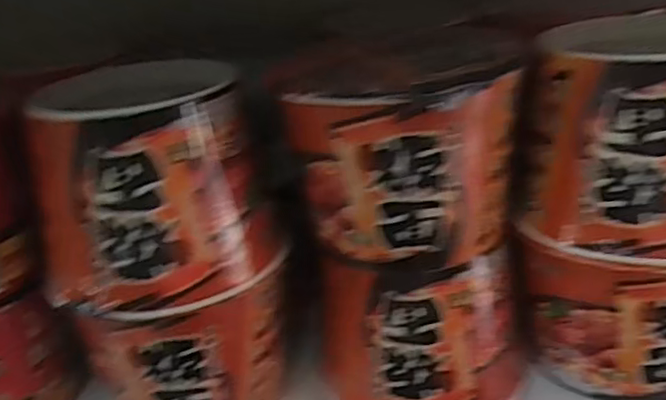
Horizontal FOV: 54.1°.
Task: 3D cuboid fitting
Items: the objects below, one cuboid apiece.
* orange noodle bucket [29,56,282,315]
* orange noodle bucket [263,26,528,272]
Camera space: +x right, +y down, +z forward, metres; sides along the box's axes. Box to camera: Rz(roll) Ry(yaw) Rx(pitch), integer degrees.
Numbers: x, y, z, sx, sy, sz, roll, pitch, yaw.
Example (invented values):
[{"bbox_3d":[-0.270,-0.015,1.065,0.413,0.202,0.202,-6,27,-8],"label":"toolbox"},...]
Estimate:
[{"bbox_3d":[-0.099,-0.013,0.365,0.112,0.113,0.096,-9,25,-8],"label":"orange noodle bucket"},{"bbox_3d":[0.038,-0.028,0.366,0.120,0.112,0.107,4,26,20],"label":"orange noodle bucket"}]

